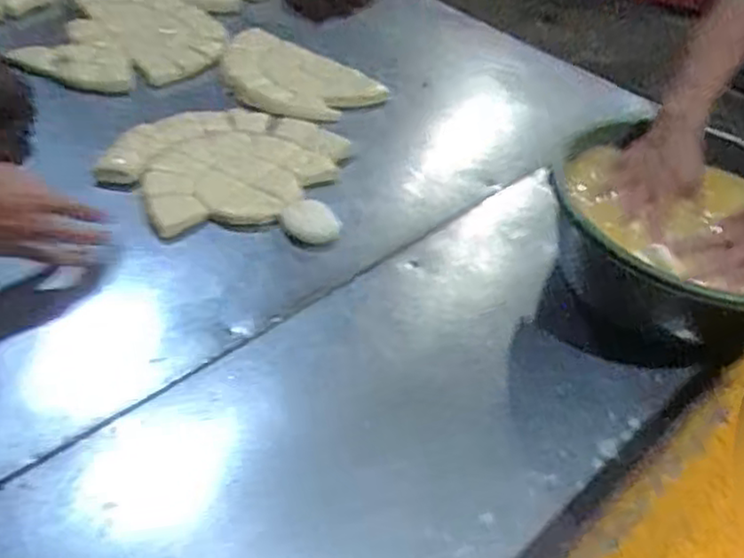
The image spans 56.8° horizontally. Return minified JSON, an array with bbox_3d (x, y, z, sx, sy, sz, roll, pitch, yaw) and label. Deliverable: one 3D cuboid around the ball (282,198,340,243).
[{"bbox_3d":[-0.067,-0.064,0.782,0.058,0.019,0.058,5,43,-5],"label":"ball"}]

